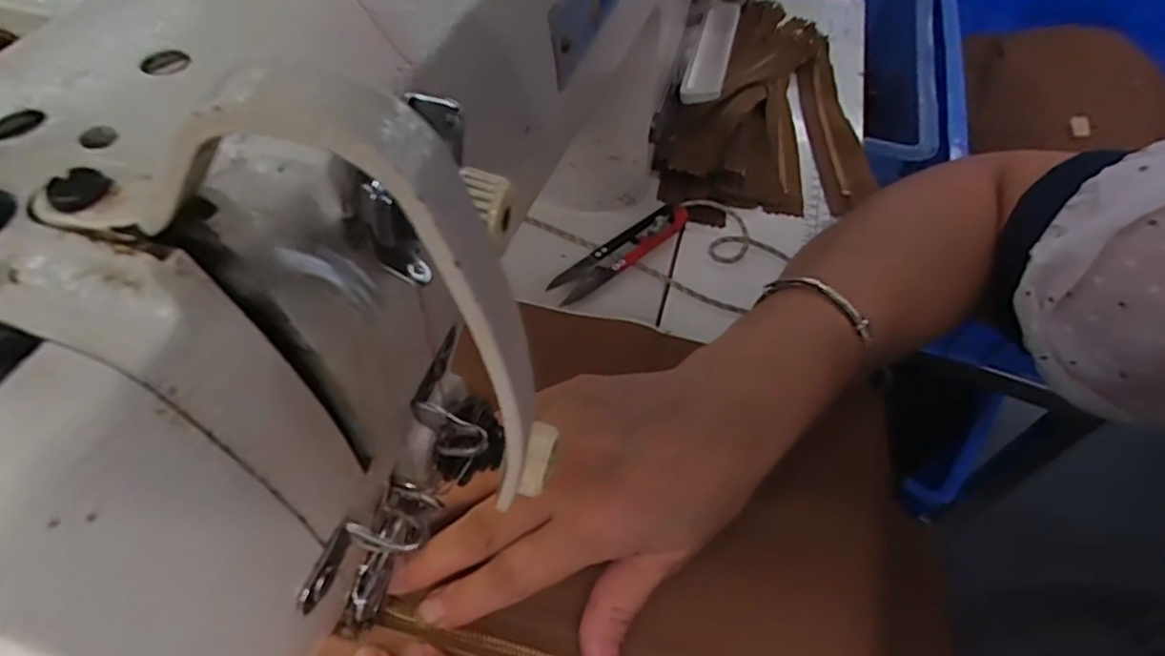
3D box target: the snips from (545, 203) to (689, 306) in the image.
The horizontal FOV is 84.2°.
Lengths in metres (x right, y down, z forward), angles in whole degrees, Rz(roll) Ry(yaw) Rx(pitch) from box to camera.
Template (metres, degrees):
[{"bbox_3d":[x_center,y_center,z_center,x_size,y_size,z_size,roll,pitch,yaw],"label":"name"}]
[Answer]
[{"bbox_3d":[0.025,-0.047,0.388,0.104,0.007,0.022,-33,61,-25],"label":"snips"}]

